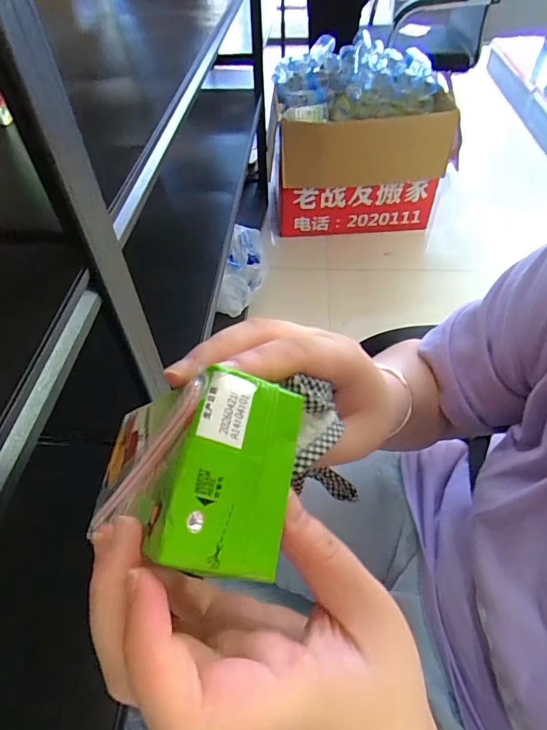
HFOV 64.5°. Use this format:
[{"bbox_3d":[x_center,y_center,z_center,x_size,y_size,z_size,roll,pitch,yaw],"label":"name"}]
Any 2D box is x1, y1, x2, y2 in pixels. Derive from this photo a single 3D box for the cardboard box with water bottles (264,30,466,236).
[{"bbox_3d":[0.321,-0.794,1.575,0.633,0.517,0.408,-6,51,-4],"label":"cardboard box with water bottles"}]

